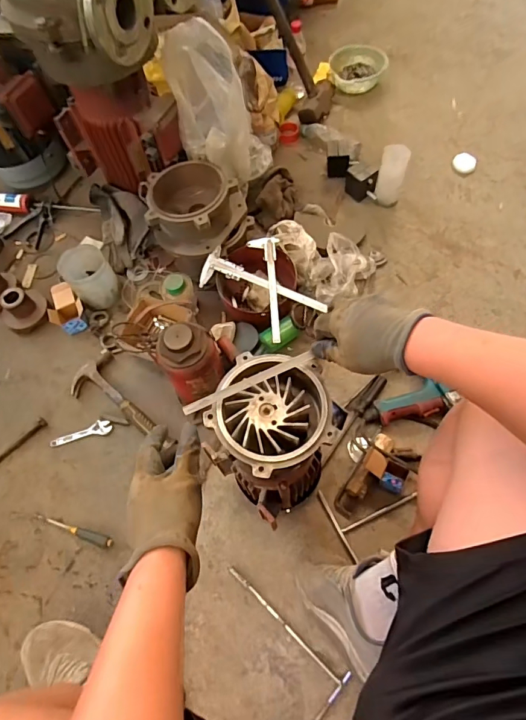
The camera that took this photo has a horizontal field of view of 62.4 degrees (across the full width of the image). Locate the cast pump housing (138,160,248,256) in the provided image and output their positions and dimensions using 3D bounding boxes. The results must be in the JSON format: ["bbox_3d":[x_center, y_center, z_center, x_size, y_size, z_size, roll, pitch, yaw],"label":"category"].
[{"bbox_3d":[-0.197,-0.412,1.145,0.254,0.108,0.242,-3,62,5],"label":"cast pump housing"}]

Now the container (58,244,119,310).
[{"bbox_3d":[-0.464,-0.224,1.171,0.120,0.109,0.140,-39,65,-14],"label":"container"}]

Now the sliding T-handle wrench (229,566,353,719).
[{"bbox_3d":[0.017,0.533,0.824,0.285,0.017,0.108,37,70,20],"label":"sliding T-handle wrench"}]

